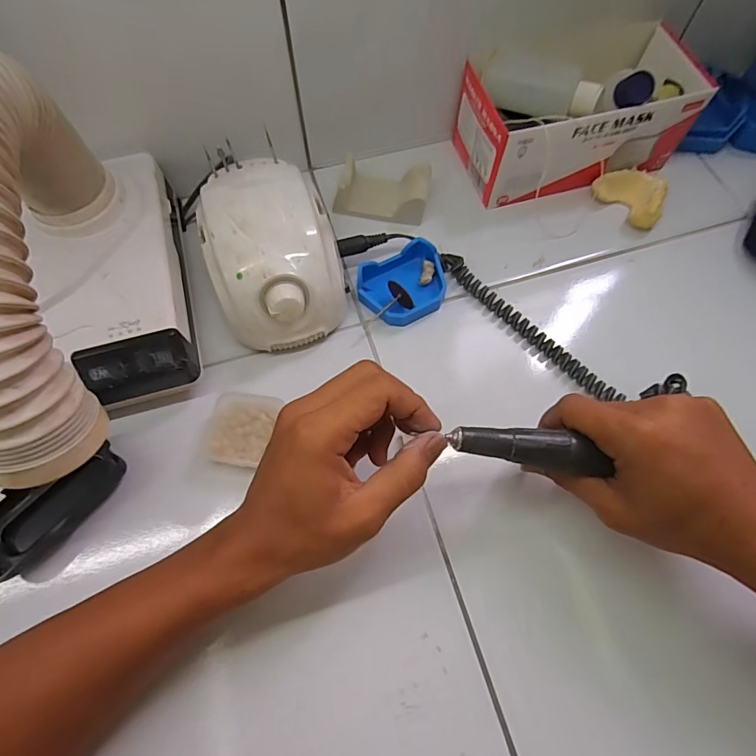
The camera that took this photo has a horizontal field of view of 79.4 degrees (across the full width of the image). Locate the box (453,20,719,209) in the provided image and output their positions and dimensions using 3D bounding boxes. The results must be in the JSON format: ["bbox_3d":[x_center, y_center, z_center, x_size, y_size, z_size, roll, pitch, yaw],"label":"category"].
[{"bbox_3d":[0.193,-0.247,0.435,0.206,0.090,0.117,-17,69,-6],"label":"box"}]

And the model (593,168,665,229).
[{"bbox_3d":[0.250,-0.179,0.441,0.046,0.024,0.067,-38,72,-15],"label":"model"}]

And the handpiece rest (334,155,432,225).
[{"bbox_3d":[0.005,-0.182,0.446,0.088,0.031,0.052,10,67,4],"label":"handpiece rest"}]

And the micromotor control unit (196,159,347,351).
[{"bbox_3d":[-0.086,-0.100,0.381,0.099,0.083,0.134,-14,68,-7],"label":"micromotor control unit"}]

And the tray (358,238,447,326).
[{"bbox_3d":[0.024,-0.083,0.407,0.078,0.024,0.062,-27,70,-12],"label":"tray"}]

